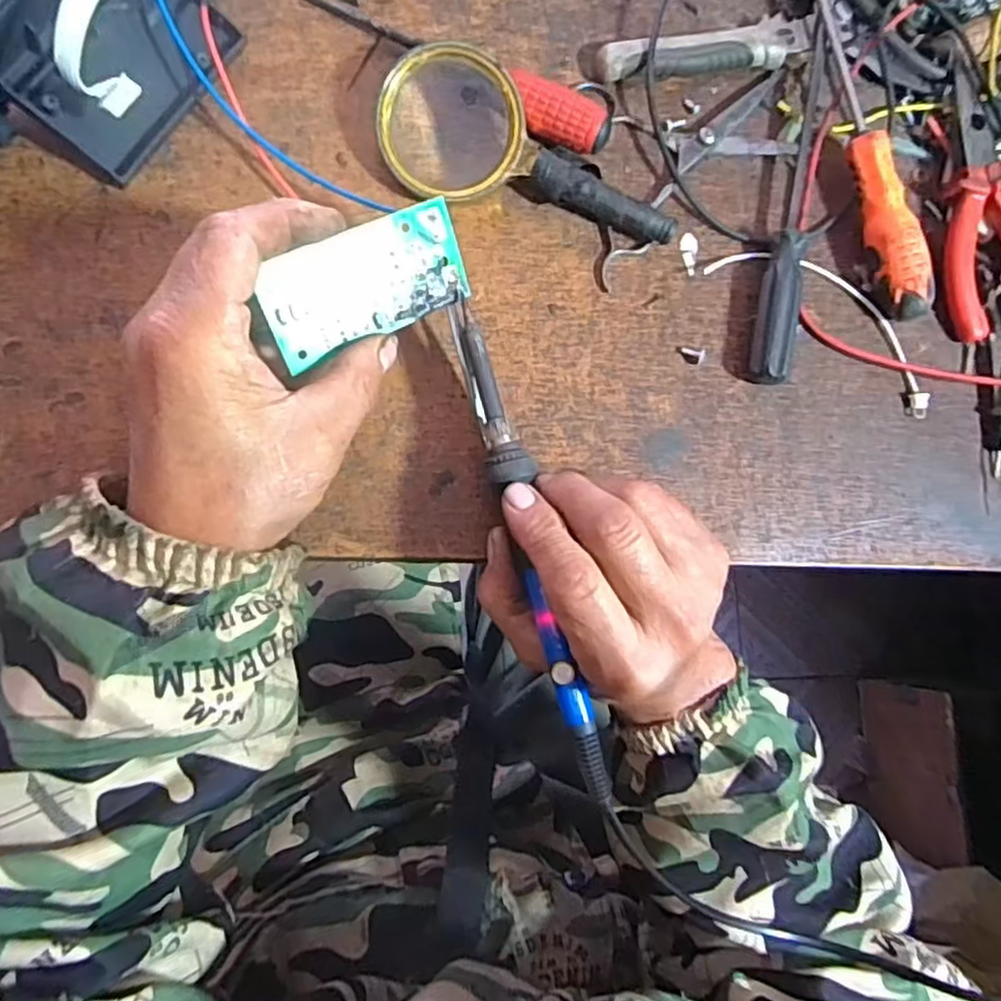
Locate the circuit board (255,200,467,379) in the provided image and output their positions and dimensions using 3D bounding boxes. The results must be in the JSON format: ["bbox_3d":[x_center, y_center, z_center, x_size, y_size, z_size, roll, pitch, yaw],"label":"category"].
[{"bbox_3d":[-0.053,-0.089,0.287,0.087,0.004,0.042,-30,120,-22],"label":"circuit board"}]

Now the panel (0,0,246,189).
[{"bbox_3d":[-0.171,-0.189,0.292,0.061,0.069,0.161,33,80,0],"label":"panel"}]

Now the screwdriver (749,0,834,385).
[{"bbox_3d":[0.155,-0.164,0.366,0.020,0.020,0.222,14,80,-3],"label":"screwdriver"}]

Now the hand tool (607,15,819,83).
[{"bbox_3d":[0.112,-0.235,0.369,0.123,0.013,0.025,-16,83,-7],"label":"hand tool"}]

